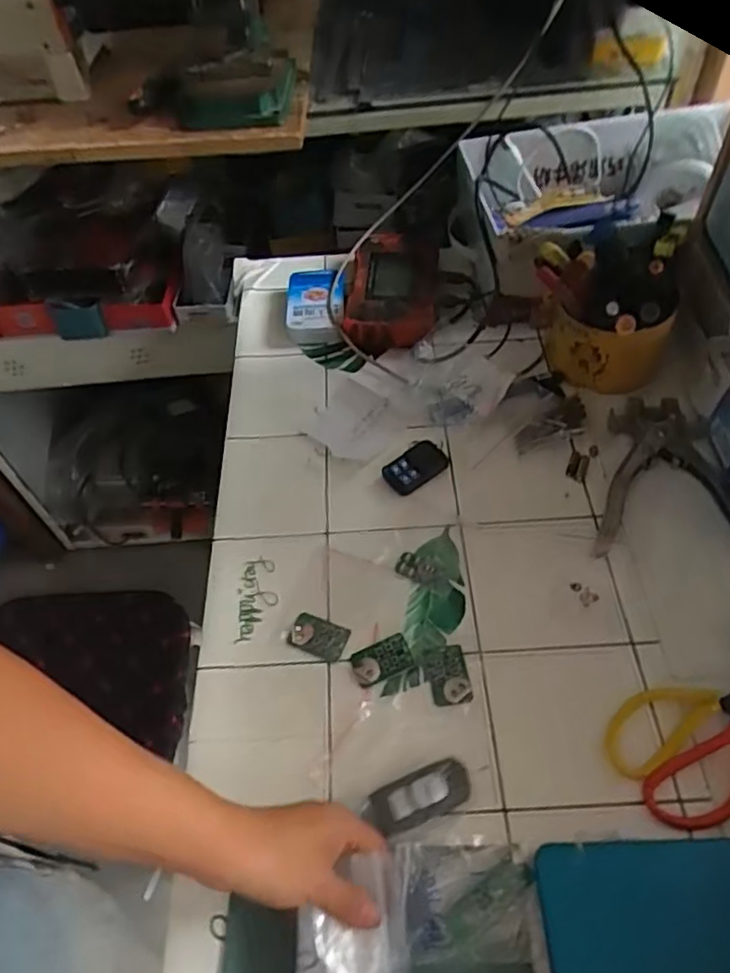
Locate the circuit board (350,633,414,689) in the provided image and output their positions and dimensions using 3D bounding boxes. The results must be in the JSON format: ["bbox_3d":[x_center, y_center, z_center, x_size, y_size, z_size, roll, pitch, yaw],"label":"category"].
[{"bbox_3d":[0.014,0.135,0.504,0.045,0.007,0.029,-20,54,-9],"label":"circuit board"}]

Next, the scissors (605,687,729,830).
[{"bbox_3d":[0.249,0.162,0.464,0.160,0.023,0.086,-34,58,-19],"label":"scissors"}]

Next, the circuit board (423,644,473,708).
[{"bbox_3d":[0.063,0.145,0.499,0.032,0.007,0.045,-9,53,-2],"label":"circuit board"}]

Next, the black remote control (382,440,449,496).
[{"bbox_3d":[0.048,-0.019,0.608,0.060,0.014,0.036,-33,58,-18],"label":"black remote control"}]

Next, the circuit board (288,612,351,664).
[{"bbox_3d":[-0.038,0.121,0.521,0.045,0.004,0.030,16,57,16],"label":"circuit board"}]

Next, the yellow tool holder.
[{"bbox_3d":[0.247,-0.172,0.627,0.095,0.124,0.116,24,59,21],"label":"yellow tool holder"}]

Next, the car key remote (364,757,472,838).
[{"bbox_3d":[0.036,0.210,0.440,0.071,0.012,0.029,-19,54,-9],"label":"car key remote"}]

